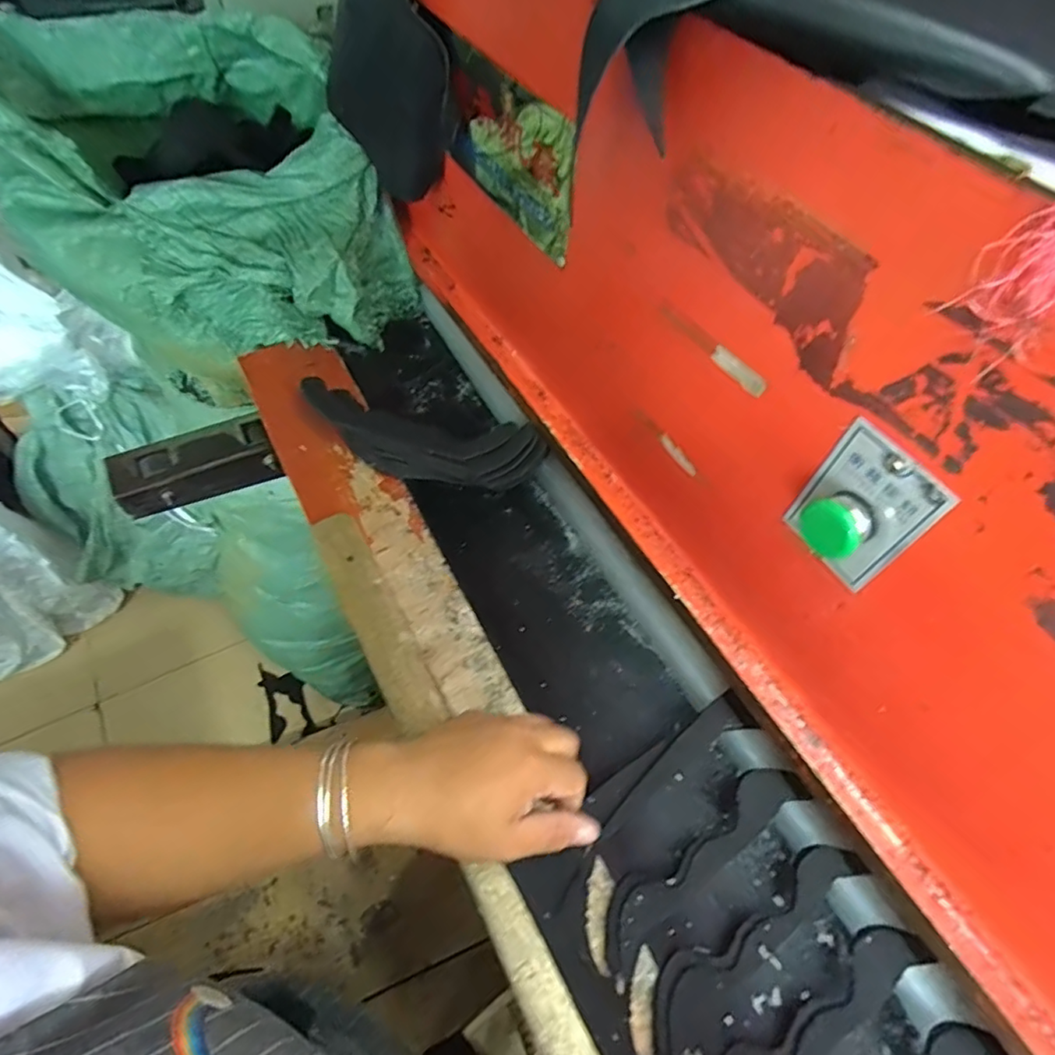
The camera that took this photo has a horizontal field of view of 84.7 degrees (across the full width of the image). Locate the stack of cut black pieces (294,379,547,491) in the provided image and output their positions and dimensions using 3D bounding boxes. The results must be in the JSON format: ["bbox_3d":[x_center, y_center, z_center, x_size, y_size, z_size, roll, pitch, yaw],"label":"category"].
[{"bbox_3d":[-0.117,-0.091,0.623,0.268,0.061,0.080,8,58,3],"label":"stack of cut black pieces"}]

